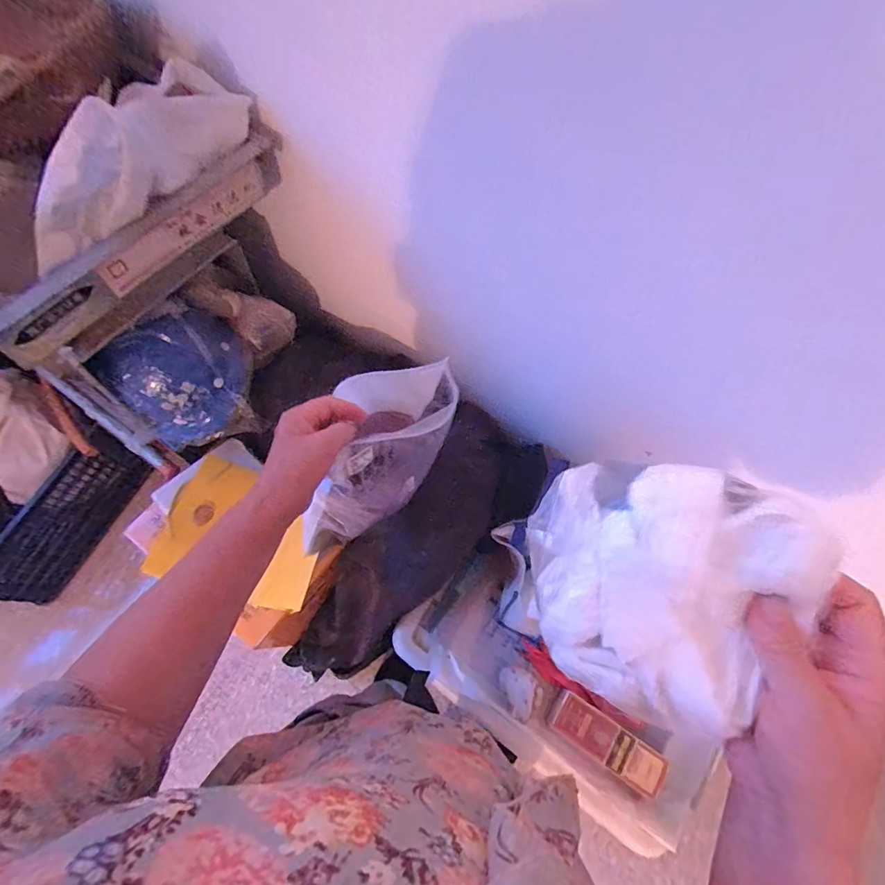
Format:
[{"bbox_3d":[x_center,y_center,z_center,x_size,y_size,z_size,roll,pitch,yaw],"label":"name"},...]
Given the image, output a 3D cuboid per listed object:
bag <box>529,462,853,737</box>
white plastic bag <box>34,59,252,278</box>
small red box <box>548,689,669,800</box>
[{"bbox_3d":[0.112,0.078,0.249,0.125,0.098,0.114,29,69,10],"label":"bag"},{"bbox_3d":[-0.354,-0.337,0.527,0.093,0.135,0.298,31,70,10],"label":"white plastic bag"},{"bbox_3d":[0.281,0.511,0.780,0.191,0.031,0.066,32,70,11],"label":"small red box"}]

